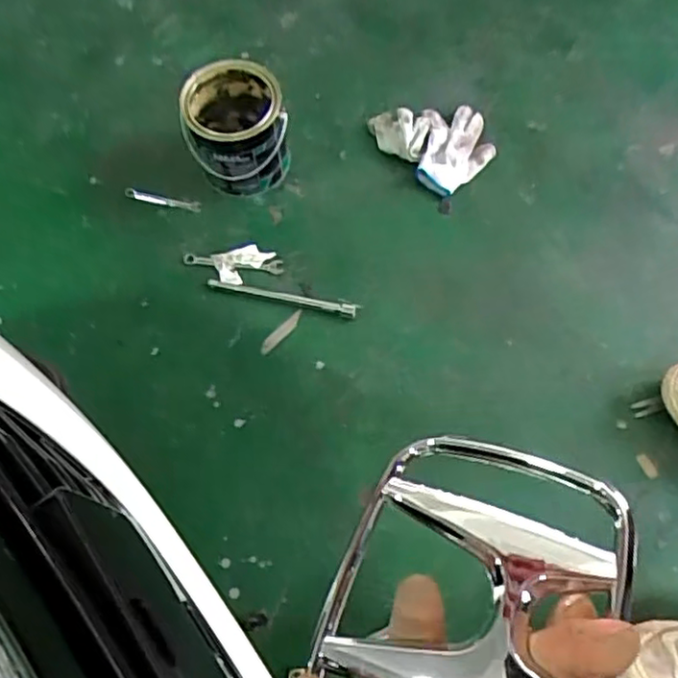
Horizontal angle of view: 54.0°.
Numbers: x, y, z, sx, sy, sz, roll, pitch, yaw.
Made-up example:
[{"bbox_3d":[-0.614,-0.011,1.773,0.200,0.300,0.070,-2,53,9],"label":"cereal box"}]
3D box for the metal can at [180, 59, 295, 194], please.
[{"bbox_3d":[-0.171,-0.346,1.096,0.159,0.180,0.152,0,68,1],"label":"metal can"}]

